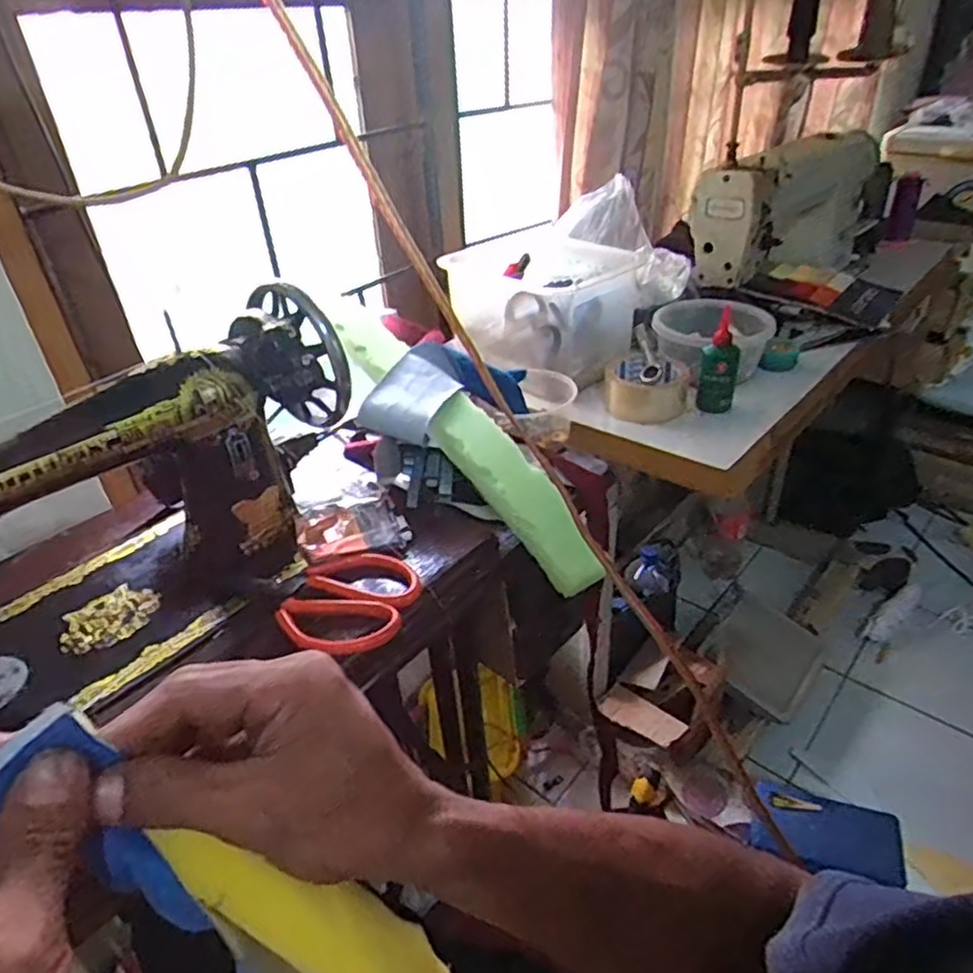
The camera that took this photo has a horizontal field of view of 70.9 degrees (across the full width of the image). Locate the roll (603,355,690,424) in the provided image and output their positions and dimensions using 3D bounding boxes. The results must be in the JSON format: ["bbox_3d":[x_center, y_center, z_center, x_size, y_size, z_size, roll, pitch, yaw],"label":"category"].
[{"bbox_3d":[0.198,-0.127,0.846,0.102,0.048,0.114,5,36,12],"label":"roll"}]

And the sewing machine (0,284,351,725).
[{"bbox_3d":[-0.292,0.021,0.528,0.417,0.199,0.186,-28,42,-30],"label":"sewing machine"}]

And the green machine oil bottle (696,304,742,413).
[{"bbox_3d":[0.278,-0.144,0.810,0.046,0.110,0.034,11,38,20],"label":"green machine oil bottle"}]

